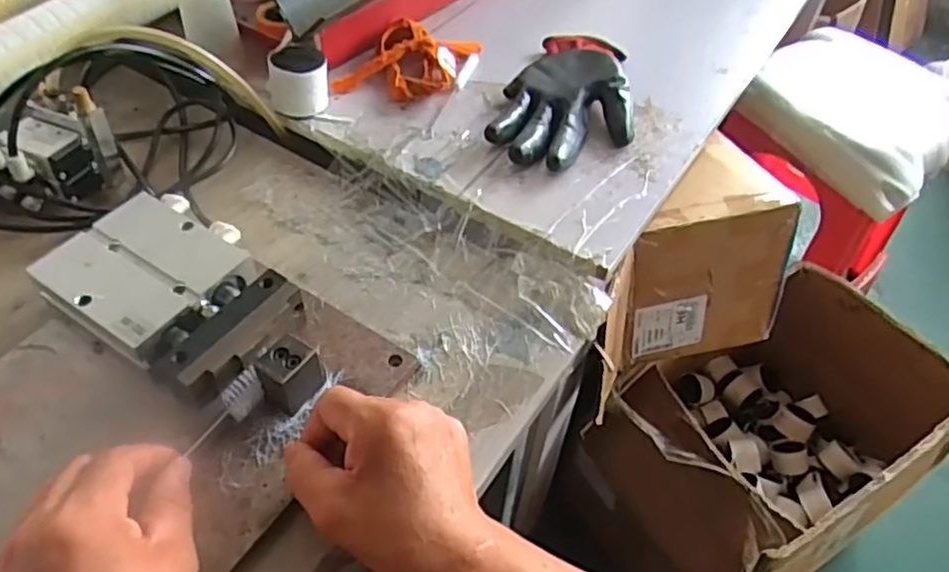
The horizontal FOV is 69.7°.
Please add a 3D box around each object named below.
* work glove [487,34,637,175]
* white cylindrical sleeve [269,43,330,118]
[{"bbox_3d":[0.088,-0.175,0.627,0.117,0.030,0.203,11,50,7],"label":"work glove"},{"bbox_3d":[-0.157,-0.183,0.604,0.053,0.047,0.051,-6,50,-8],"label":"white cylindrical sleeve"}]

